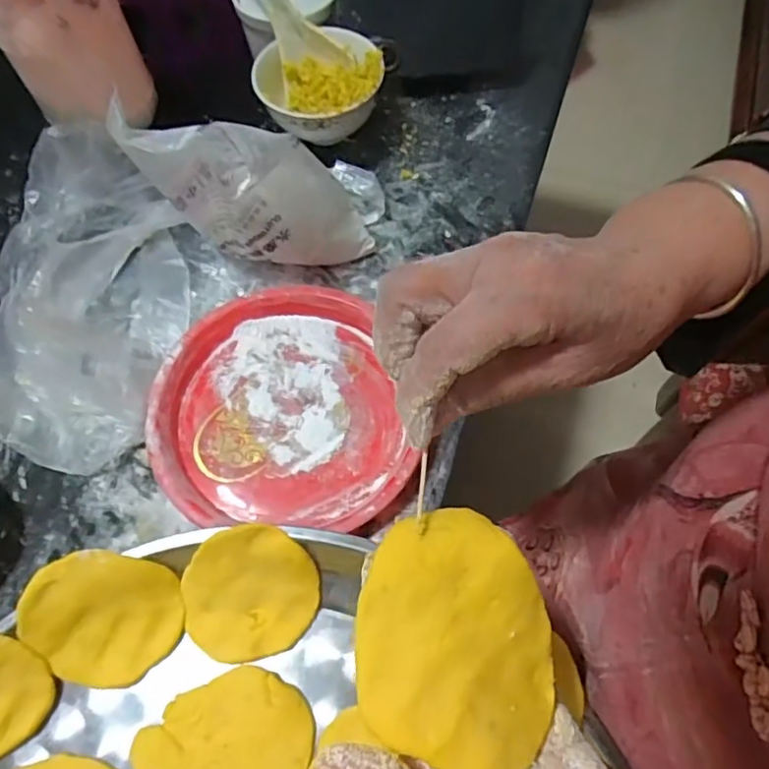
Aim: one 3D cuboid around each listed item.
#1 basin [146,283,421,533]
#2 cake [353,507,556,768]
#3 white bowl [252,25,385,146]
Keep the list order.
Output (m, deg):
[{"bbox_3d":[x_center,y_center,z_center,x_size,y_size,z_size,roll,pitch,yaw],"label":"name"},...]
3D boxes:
[{"bbox_3d":[-0.077,0.018,0.413,0.164,0.025,0.182,-16,63,-6],"label":"basin"},{"bbox_3d":[0.028,0.093,0.222,0.078,0.011,0.087,2,71,-16],"label":"cake"},{"bbox_3d":[-0.056,-0.257,0.532,0.108,0.069,0.108,-1,62,2],"label":"white bowl"}]

